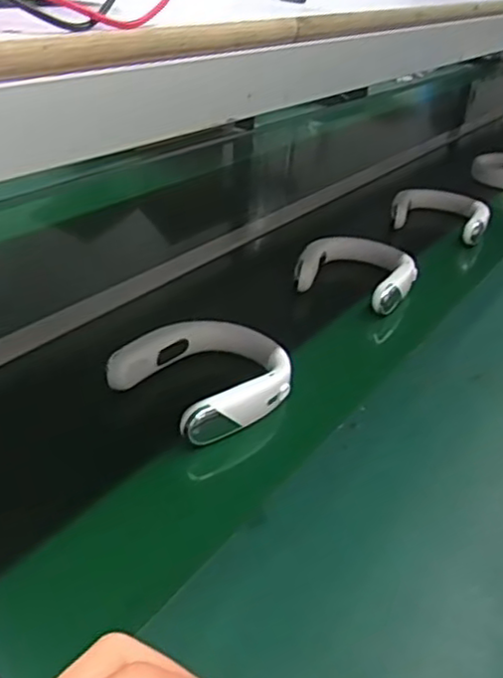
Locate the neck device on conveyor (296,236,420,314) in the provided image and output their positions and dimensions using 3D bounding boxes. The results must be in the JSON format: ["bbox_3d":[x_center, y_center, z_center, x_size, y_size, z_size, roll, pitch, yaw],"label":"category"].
[{"bbox_3d":[0.179,-0.113,1.169,0.192,0.048,0.194,11,33,10],"label":"neck device on conveyor"}]

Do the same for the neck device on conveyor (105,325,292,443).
[{"bbox_3d":[-0.053,0.040,0.862,0.186,0.044,0.205,29,40,34],"label":"neck device on conveyor"}]

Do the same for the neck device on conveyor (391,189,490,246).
[{"bbox_3d":[0.408,-0.278,1.483,0.208,0.067,0.180,12,33,12],"label":"neck device on conveyor"}]

